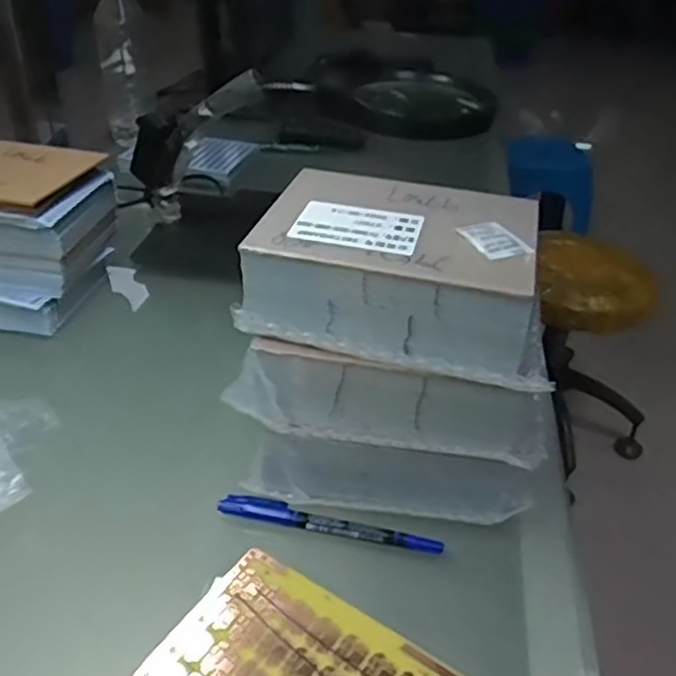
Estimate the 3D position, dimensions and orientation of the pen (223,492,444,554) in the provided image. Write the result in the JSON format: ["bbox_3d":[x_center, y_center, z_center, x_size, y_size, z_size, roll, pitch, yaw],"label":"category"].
[{"bbox_3d":[-0.005,0.114,0.420,0.138,0.009,0.013,10,35,6],"label":"pen"}]

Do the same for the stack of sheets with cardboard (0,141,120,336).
[{"bbox_3d":[-0.301,-0.090,0.605,0.166,0.135,0.131,9,35,4],"label":"stack of sheets with cardboard"}]

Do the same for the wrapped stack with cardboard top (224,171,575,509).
[{"bbox_3d":[0.038,-0.042,0.392,0.162,0.056,0.125,12,35,8],"label":"wrapped stack with cardboard top"}]

